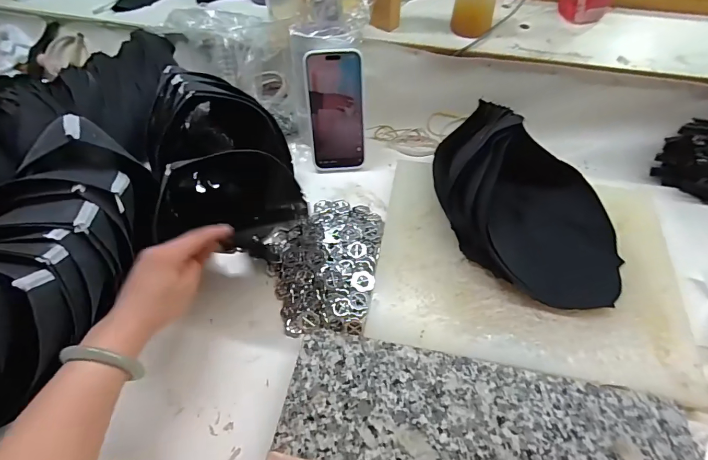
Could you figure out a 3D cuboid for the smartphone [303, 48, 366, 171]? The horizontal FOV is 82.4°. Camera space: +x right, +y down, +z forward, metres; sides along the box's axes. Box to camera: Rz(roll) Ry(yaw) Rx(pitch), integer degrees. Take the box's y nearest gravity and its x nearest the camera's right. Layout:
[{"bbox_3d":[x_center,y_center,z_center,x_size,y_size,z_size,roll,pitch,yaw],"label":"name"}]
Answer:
[{"bbox_3d":[-0.024,-0.164,0.573,0.078,0.166,0.018,-5,28,-5],"label":"smartphone"}]

